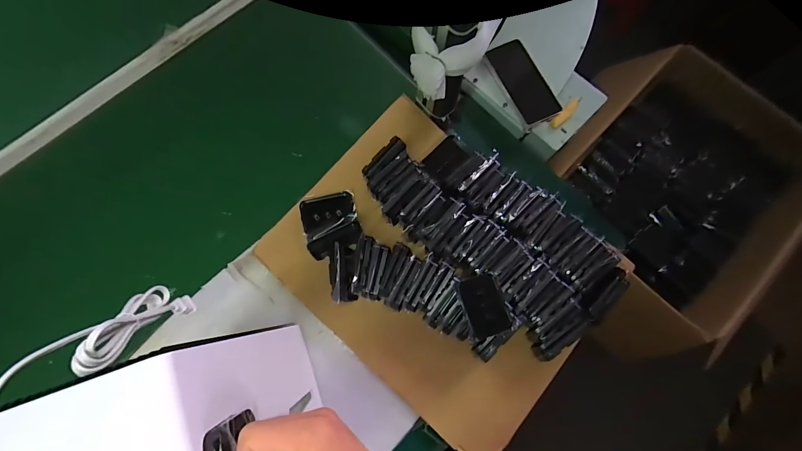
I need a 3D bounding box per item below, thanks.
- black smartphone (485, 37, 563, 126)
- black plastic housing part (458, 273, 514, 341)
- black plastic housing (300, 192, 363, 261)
[{"bbox_3d":[0.216,-0.257,0.622,0.069,0.012,0.163,-26,77,2],"label":"black smartphone"},{"bbox_3d":[0.121,0.115,0.504,0.056,0.011,0.085,-17,79,-5],"label":"black plastic housing part"},{"bbox_3d":[-0.112,-0.005,0.551,0.088,0.053,0.104,-17,79,-5],"label":"black plastic housing"}]

